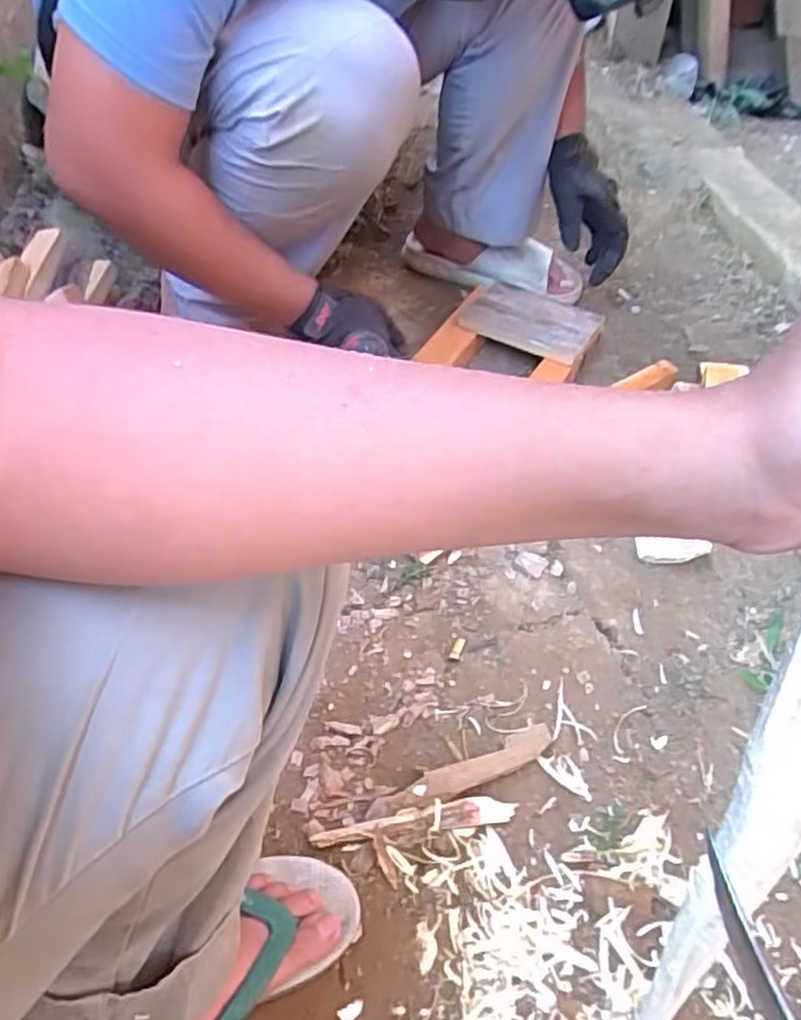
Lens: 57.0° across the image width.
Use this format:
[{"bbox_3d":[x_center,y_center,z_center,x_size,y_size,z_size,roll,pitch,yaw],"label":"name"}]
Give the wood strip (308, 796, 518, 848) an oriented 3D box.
[{"bbox_3d":[0.013,0.278,0.660,0.182,0.007,0.024,-7,50,-6],"label":"wood strip"}]

